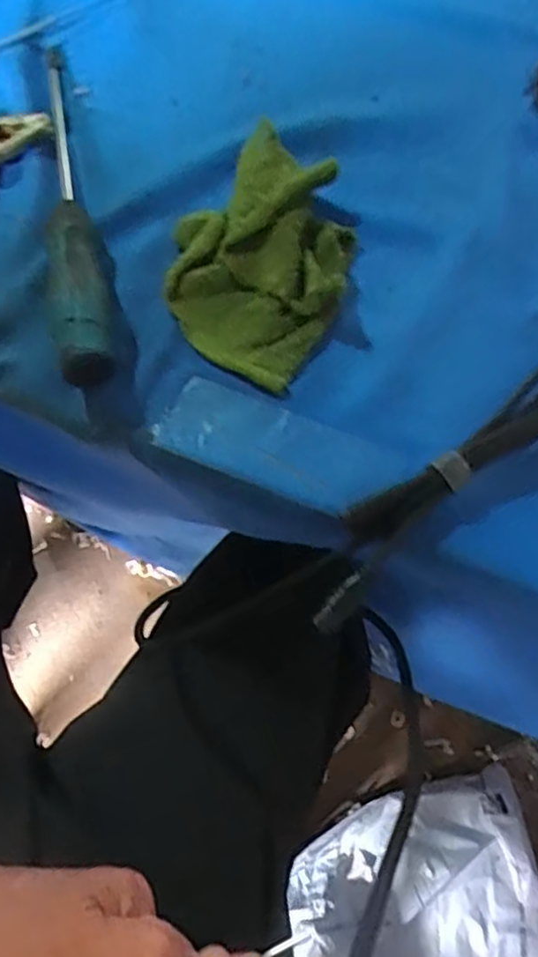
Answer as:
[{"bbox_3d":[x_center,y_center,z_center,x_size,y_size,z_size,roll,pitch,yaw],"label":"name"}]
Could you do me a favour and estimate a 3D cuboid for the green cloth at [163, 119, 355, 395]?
[{"bbox_3d":[-0.001,-0.115,0.349,0.090,0.022,0.124,30,71,11],"label":"green cloth"}]

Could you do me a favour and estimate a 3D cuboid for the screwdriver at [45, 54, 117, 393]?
[{"bbox_3d":[-0.107,-0.156,0.360,0.028,0.027,0.237,-10,68,-4],"label":"screwdriver"}]

